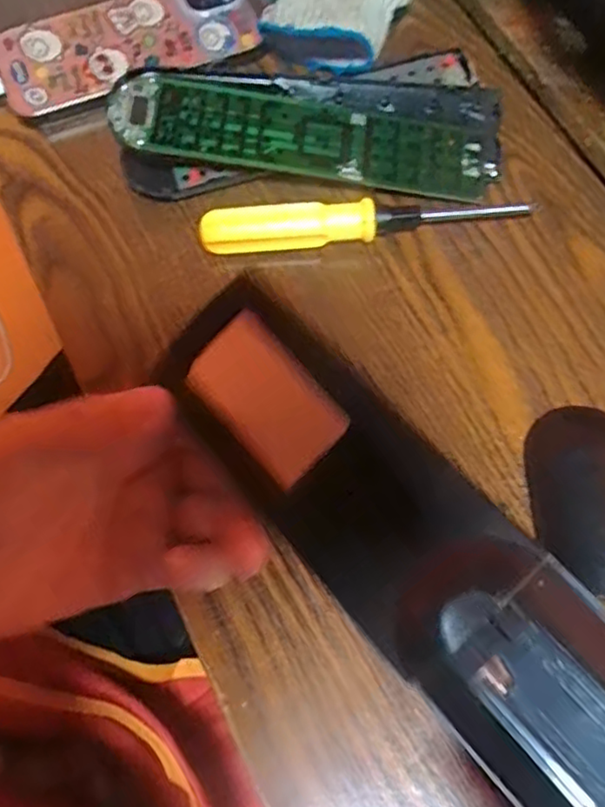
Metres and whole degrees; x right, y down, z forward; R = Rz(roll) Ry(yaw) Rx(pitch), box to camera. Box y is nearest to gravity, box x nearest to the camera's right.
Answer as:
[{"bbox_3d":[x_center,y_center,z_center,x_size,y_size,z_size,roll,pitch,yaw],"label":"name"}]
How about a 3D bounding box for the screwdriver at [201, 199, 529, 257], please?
[{"bbox_3d":[0.030,-0.083,0.298,0.152,0.020,0.015,-4,66,-1],"label":"screwdriver"}]

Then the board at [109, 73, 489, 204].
[{"bbox_3d":[0.003,-0.128,0.304,0.177,0.004,0.041,7,81,-8],"label":"board"}]

